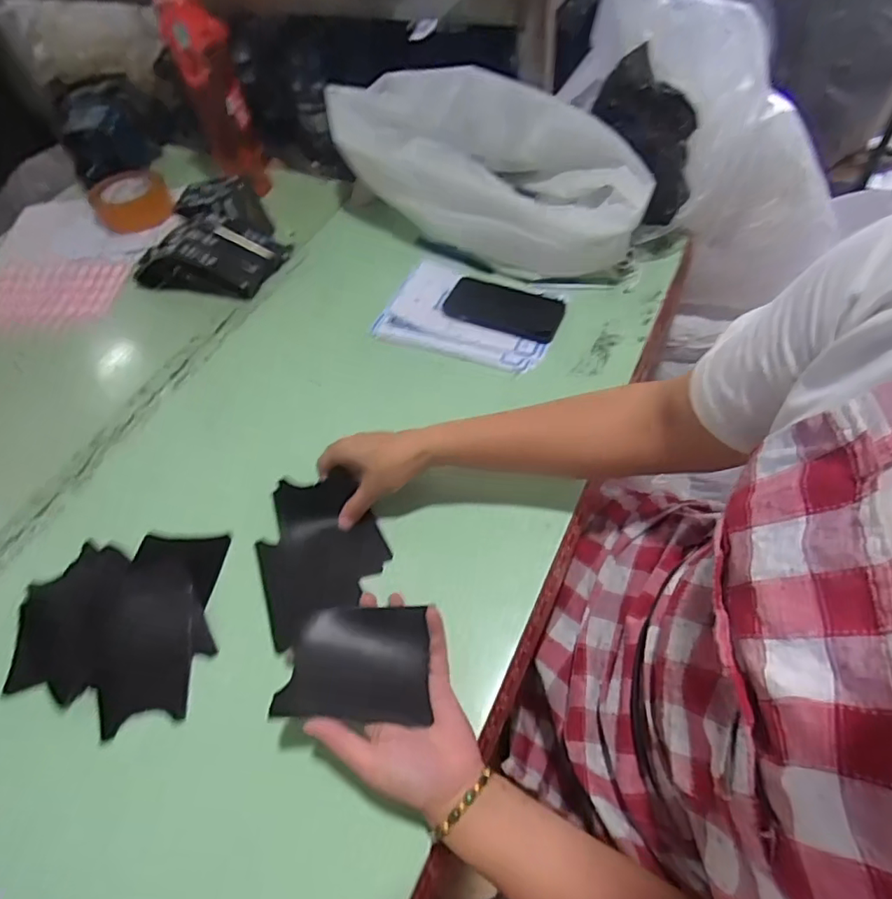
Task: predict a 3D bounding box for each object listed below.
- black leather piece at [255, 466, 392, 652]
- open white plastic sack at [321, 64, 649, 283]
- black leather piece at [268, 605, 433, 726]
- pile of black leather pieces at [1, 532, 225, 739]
[{"bbox_3d":[-0.127,0.093,0.536,0.122,0.033,0.135,-25,58,-11],"label":"black leather piece"},{"bbox_3d":[0.045,-0.358,0.732,0.429,0.171,0.148,20,61,17],"label":"open white plastic sack"},{"bbox_3d":[-0.067,0.163,0.434,0.106,0.026,0.087,2,57,7],"label":"black leather piece"},{"bbox_3d":[-0.313,0.166,0.528,0.191,0.009,0.172,-8,56,0],"label":"pile of black leather pieces"}]

